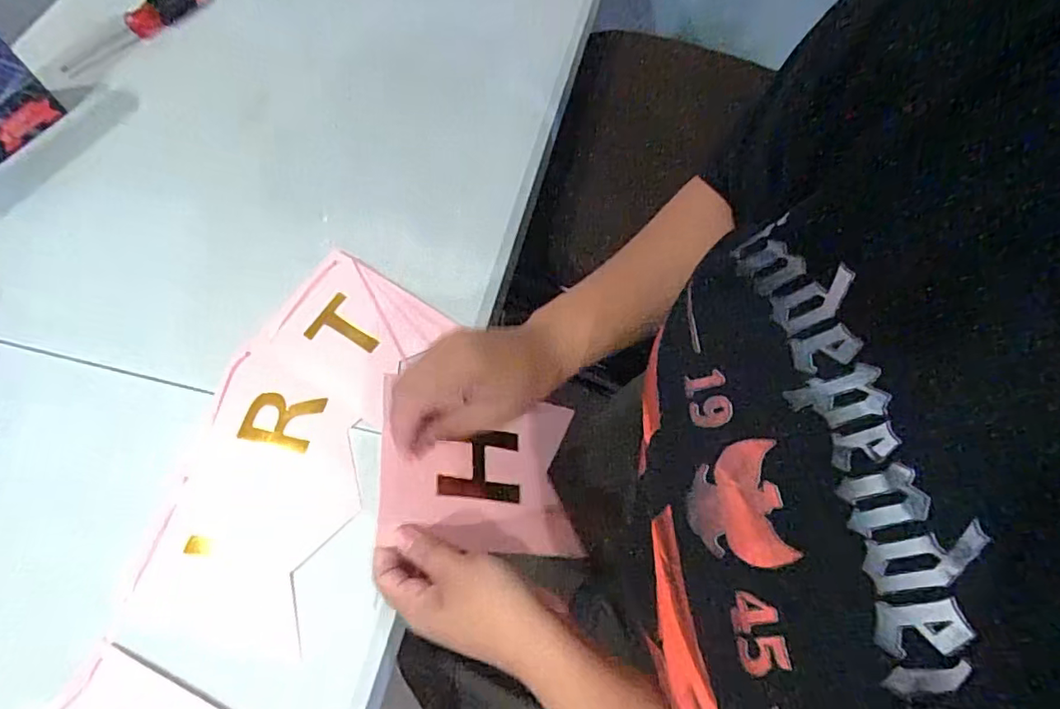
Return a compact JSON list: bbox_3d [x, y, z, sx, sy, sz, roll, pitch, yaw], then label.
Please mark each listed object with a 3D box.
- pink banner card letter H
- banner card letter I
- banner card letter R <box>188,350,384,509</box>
[{"bbox_3d":[-0.031,0.082,0.406,0.150,0.008,0.111,13,61,-30],"label":"pink banner card letter H"},{"bbox_3d":[-0.233,0.167,0.448,0.146,0.005,0.117,8,65,7],"label":"banner card letter I"},{"bbox_3d":[-0.209,0.060,0.494,0.147,0.006,0.114,8,65,7],"label":"banner card letter R"}]

